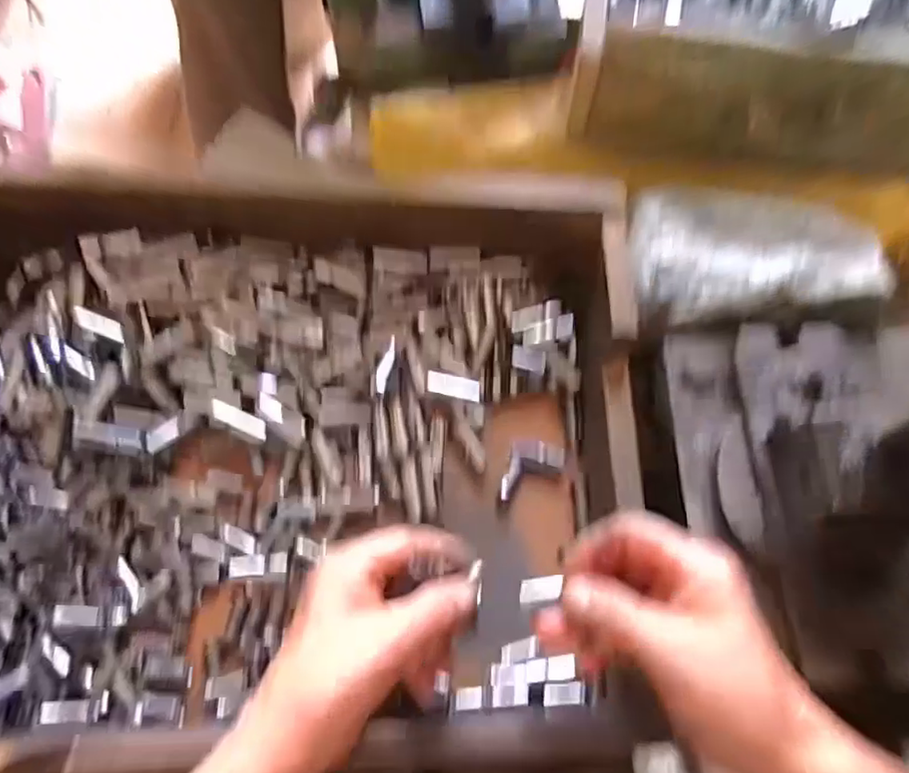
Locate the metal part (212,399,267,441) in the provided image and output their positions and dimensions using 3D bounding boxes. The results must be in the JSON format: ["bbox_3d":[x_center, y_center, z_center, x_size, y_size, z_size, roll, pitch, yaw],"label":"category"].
[{"bbox_3d":[-0.140,0.022,0.401,0.040,0.005,0.013,30,70,-5],"label":"metal part"}]

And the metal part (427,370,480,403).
[{"bbox_3d":[0.000,0.000,0.426,0.037,0.004,0.016,11,77,-4],"label":"metal part"}]

